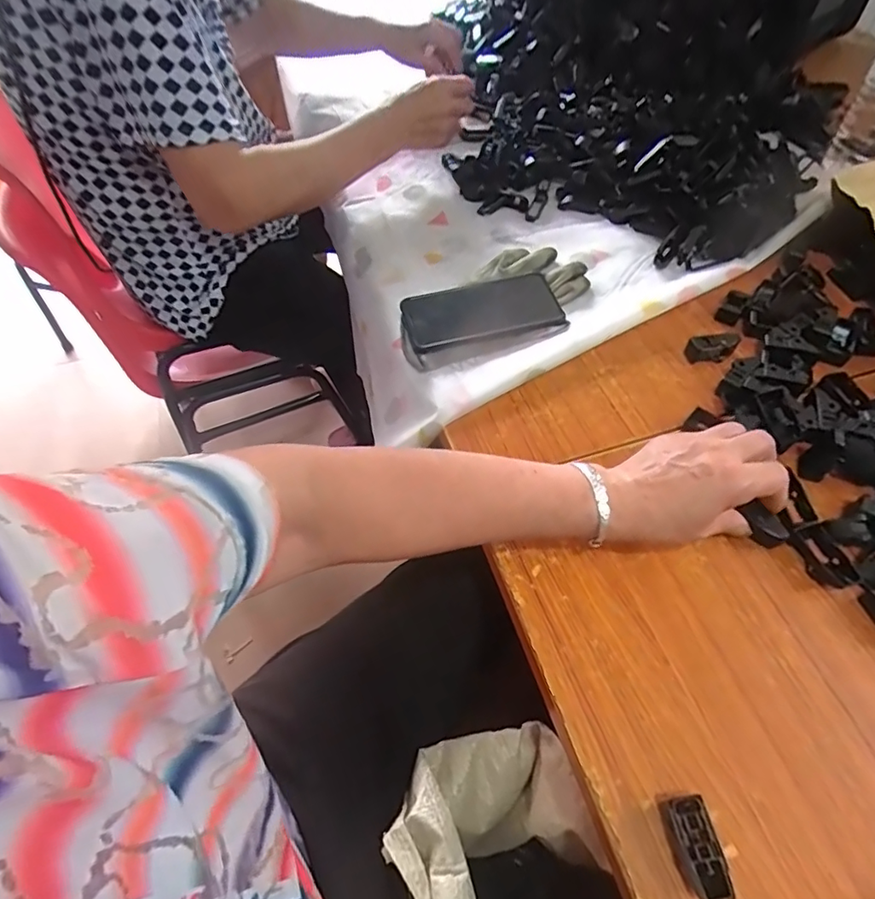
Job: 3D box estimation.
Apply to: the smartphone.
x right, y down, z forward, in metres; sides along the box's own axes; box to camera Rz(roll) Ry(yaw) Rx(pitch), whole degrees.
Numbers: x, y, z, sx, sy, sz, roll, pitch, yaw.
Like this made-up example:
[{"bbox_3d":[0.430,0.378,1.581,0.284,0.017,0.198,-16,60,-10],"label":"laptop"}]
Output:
[{"bbox_3d":[0.048,-0.146,0.574,0.162,0.014,0.082,-13,57,-7],"label":"smartphone"}]

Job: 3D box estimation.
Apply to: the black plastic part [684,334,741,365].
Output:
[{"bbox_3d":[0.273,-0.102,0.534,0.052,0.022,0.020,-6,56,-2],"label":"black plastic part"}]

